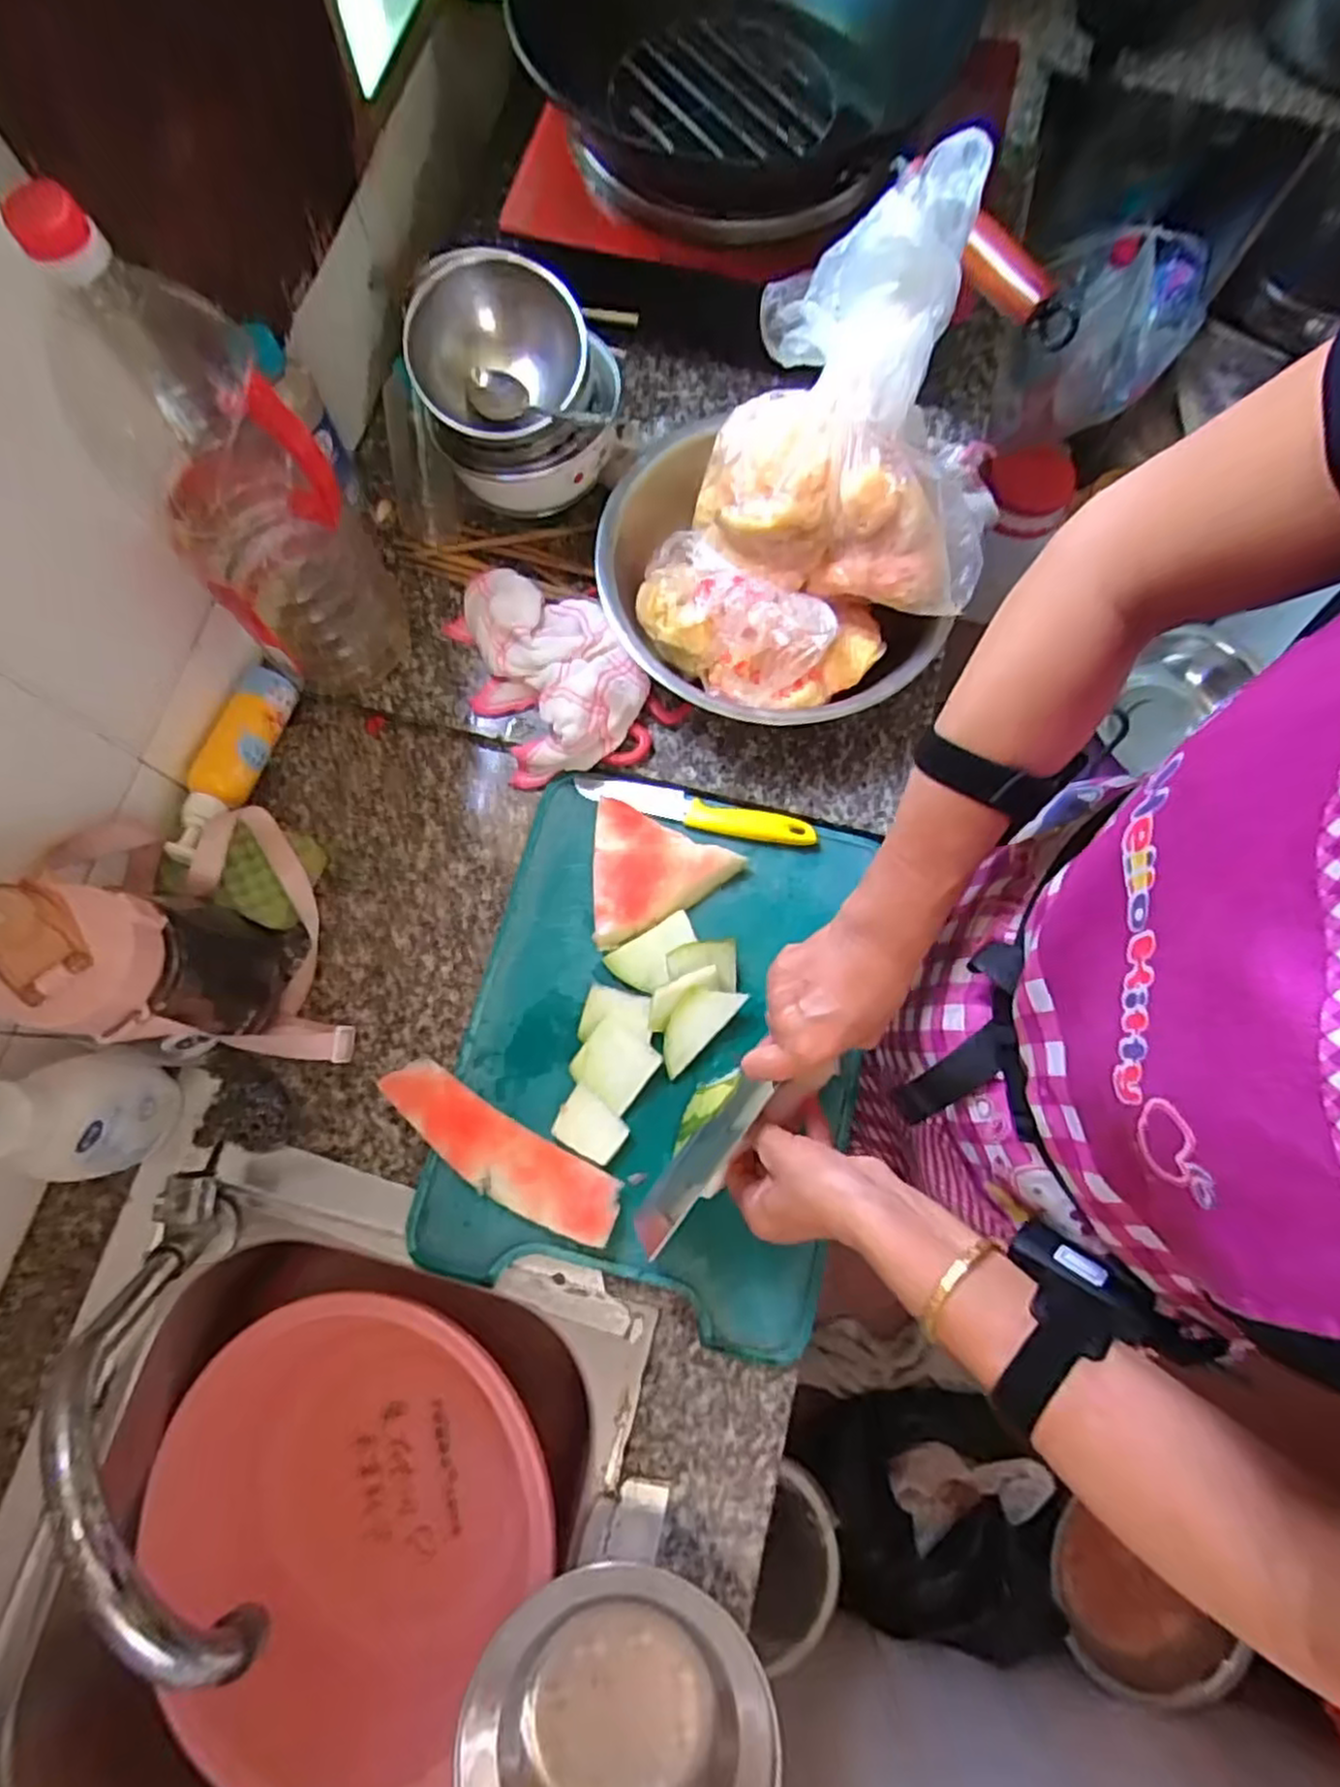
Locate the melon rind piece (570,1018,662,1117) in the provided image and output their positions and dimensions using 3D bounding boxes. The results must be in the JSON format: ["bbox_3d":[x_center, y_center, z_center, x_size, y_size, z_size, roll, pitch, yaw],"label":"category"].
[{"bbox_3d":[-0.042,0.127,0.553,0.053,0.005,0.052,37,79,8],"label":"melon rind piece"}]

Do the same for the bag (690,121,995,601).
[{"bbox_3d":[0.130,-0.309,0.471,0.194,0.175,0.154,19,77,4],"label":"bag"}]

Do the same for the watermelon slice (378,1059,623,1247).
[{"bbox_3d":[-0.123,0.187,0.534,0.187,0.018,0.054,30,78,7],"label":"watermelon slice"}]

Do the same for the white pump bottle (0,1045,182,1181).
[{"bbox_3d":[-0.391,0.138,0.461,0.061,0.180,0.079,-3,76,-1],"label":"white pump bottle"}]

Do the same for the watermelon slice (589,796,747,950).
[{"bbox_3d":[-0.002,-0.018,0.580,0.113,0.019,0.112,-1,76,-1],"label":"watermelon slice"}]

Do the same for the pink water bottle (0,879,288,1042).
[{"bbox_3d":[-0.336,0.045,0.487,0.081,0.186,0.097,3,76,0],"label":"pink water bottle"}]

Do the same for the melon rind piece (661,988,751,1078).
[{"bbox_3d":[0.019,0.100,0.554,0.039,0.005,0.077,33,93,-7],"label":"melon rind piece"}]

